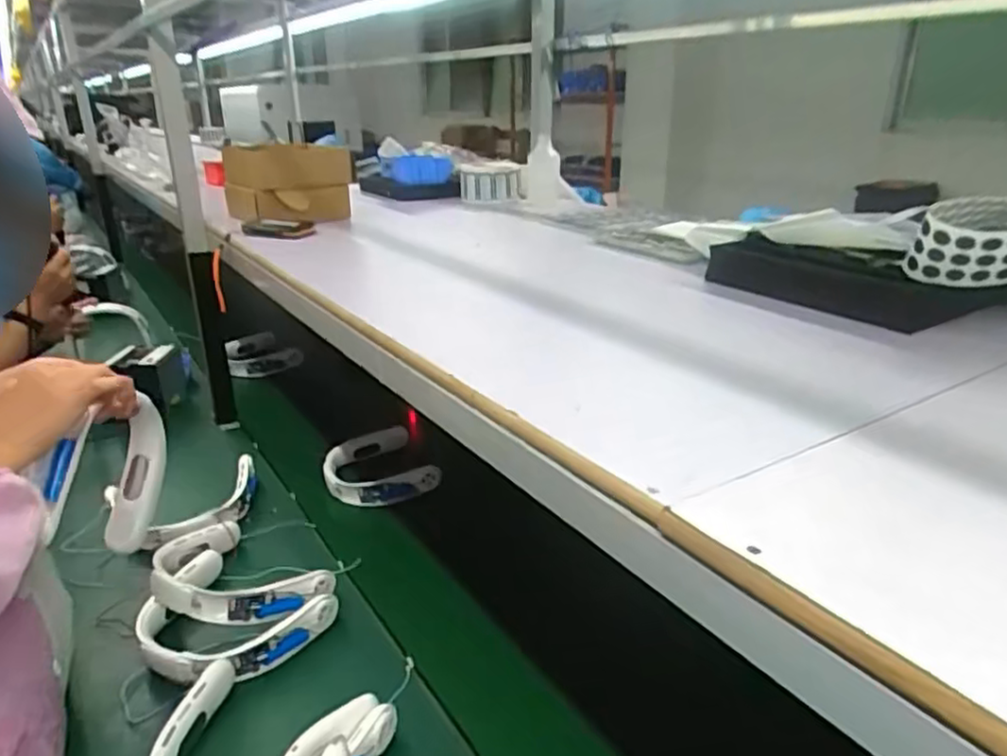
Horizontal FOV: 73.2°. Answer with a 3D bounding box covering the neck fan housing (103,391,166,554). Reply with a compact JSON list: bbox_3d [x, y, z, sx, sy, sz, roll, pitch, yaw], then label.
[{"bbox_3d":[-0.491,0.130,0.911,0.058,0.219,0.033,8,12,-40],"label":"neck fan housing"}]

